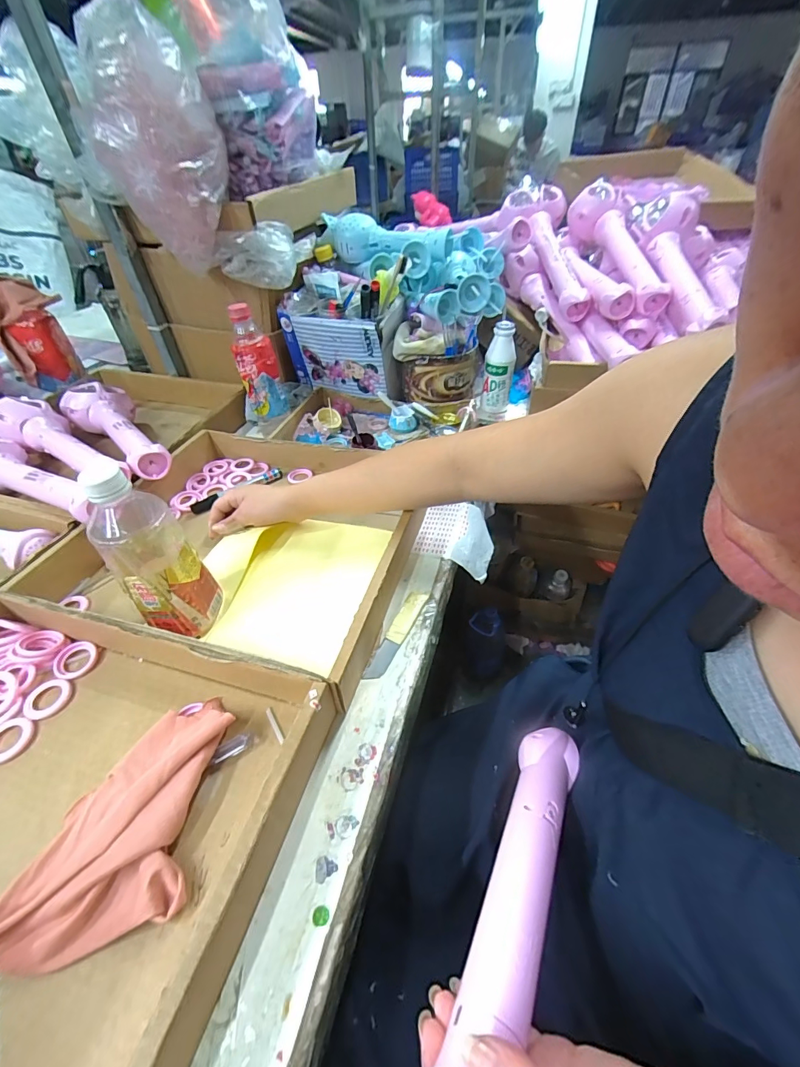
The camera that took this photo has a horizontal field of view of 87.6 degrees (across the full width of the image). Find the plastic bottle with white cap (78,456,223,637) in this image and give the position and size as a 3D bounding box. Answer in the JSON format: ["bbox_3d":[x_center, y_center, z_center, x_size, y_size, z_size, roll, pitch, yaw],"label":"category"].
[{"bbox_3d":[-0.225,0.021,0.387,0.073,0.176,0.072,-30,50,-27],"label":"plastic bottle with white cap"}]

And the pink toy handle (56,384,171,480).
[{"bbox_3d":[-0.435,-0.151,0.641,0.098,0.084,0.323,-30,50,-27],"label":"pink toy handle"}]

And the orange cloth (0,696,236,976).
[{"bbox_3d":[-0.202,0.198,0.301,0.122,0.031,0.161,1,43,3],"label":"orange cloth"}]

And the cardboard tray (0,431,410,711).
[{"bbox_3d":[-0.182,-0.011,0.511,0.380,0.063,0.345,11,44,14],"label":"cardboard tray"}]

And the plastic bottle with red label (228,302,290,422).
[{"bbox_3d":[-0.225,-0.269,0.661,0.067,0.165,0.076,-18,45,-17],"label":"plastic bottle with red label"}]

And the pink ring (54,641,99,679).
[{"bbox_3d":[-0.319,0.124,0.410,0.036,0.006,0.037,-1,43,1],"label":"pink ring"}]

